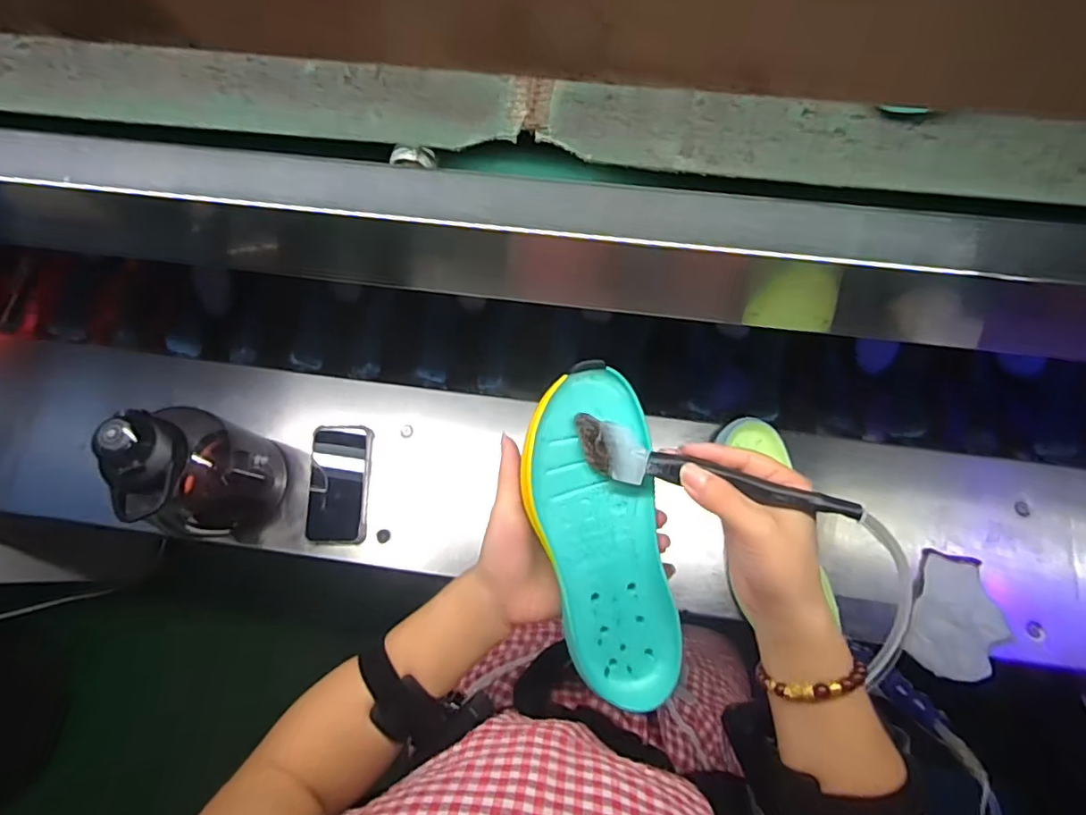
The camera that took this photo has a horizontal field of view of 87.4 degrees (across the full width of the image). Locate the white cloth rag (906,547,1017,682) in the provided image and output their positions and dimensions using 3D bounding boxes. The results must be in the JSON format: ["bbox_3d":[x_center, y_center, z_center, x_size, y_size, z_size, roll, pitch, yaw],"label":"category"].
[{"bbox_3d":[0.483,0.245,0.666,0.090,0.028,0.137,23,76,8],"label":"white cloth rag"}]

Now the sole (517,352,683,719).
[{"bbox_3d":[0.039,0.084,0.373,0.080,0.021,0.215,-11,91,-1],"label":"sole"}]

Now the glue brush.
[{"bbox_3d":[0.098,0.042,0.346,0.168,0.024,0.030,15,75,21],"label":"glue brush"}]

